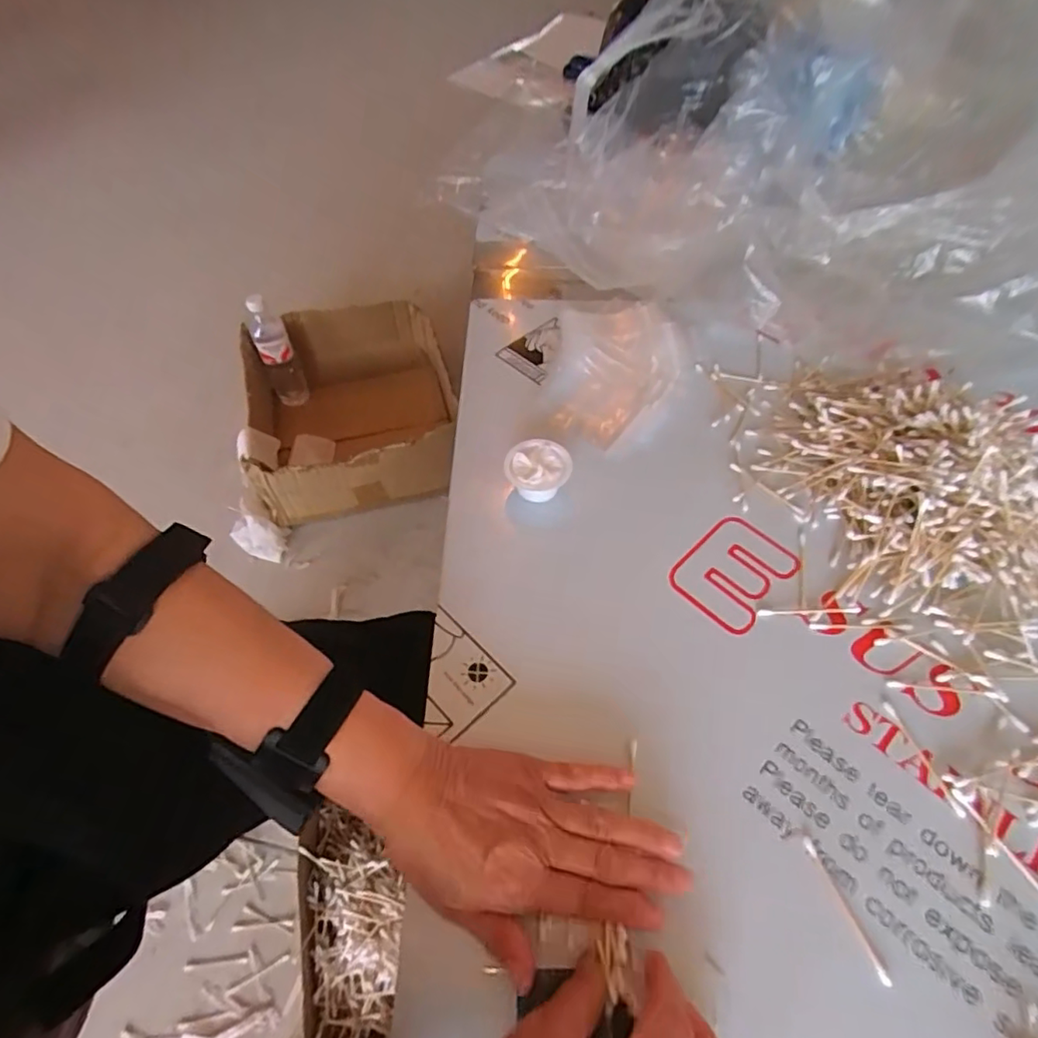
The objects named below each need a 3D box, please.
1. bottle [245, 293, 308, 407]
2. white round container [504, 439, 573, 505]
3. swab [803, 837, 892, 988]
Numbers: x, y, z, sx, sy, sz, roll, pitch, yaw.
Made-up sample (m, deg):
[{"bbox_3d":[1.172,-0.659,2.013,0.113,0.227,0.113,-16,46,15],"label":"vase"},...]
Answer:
[{"bbox_3d":[-0.466,-0.301,1.118,0.066,0.202,0.071,-19,36,-12],"label":"bottle"},{"bbox_3d":[0.015,-0.038,0.484,0.054,0.034,0.046,26,60,18],"label":"white round container"},{"bbox_3d":[0.181,0.216,0.319,0.006,0.004,0.071,-16,57,-10],"label":"swab"}]

